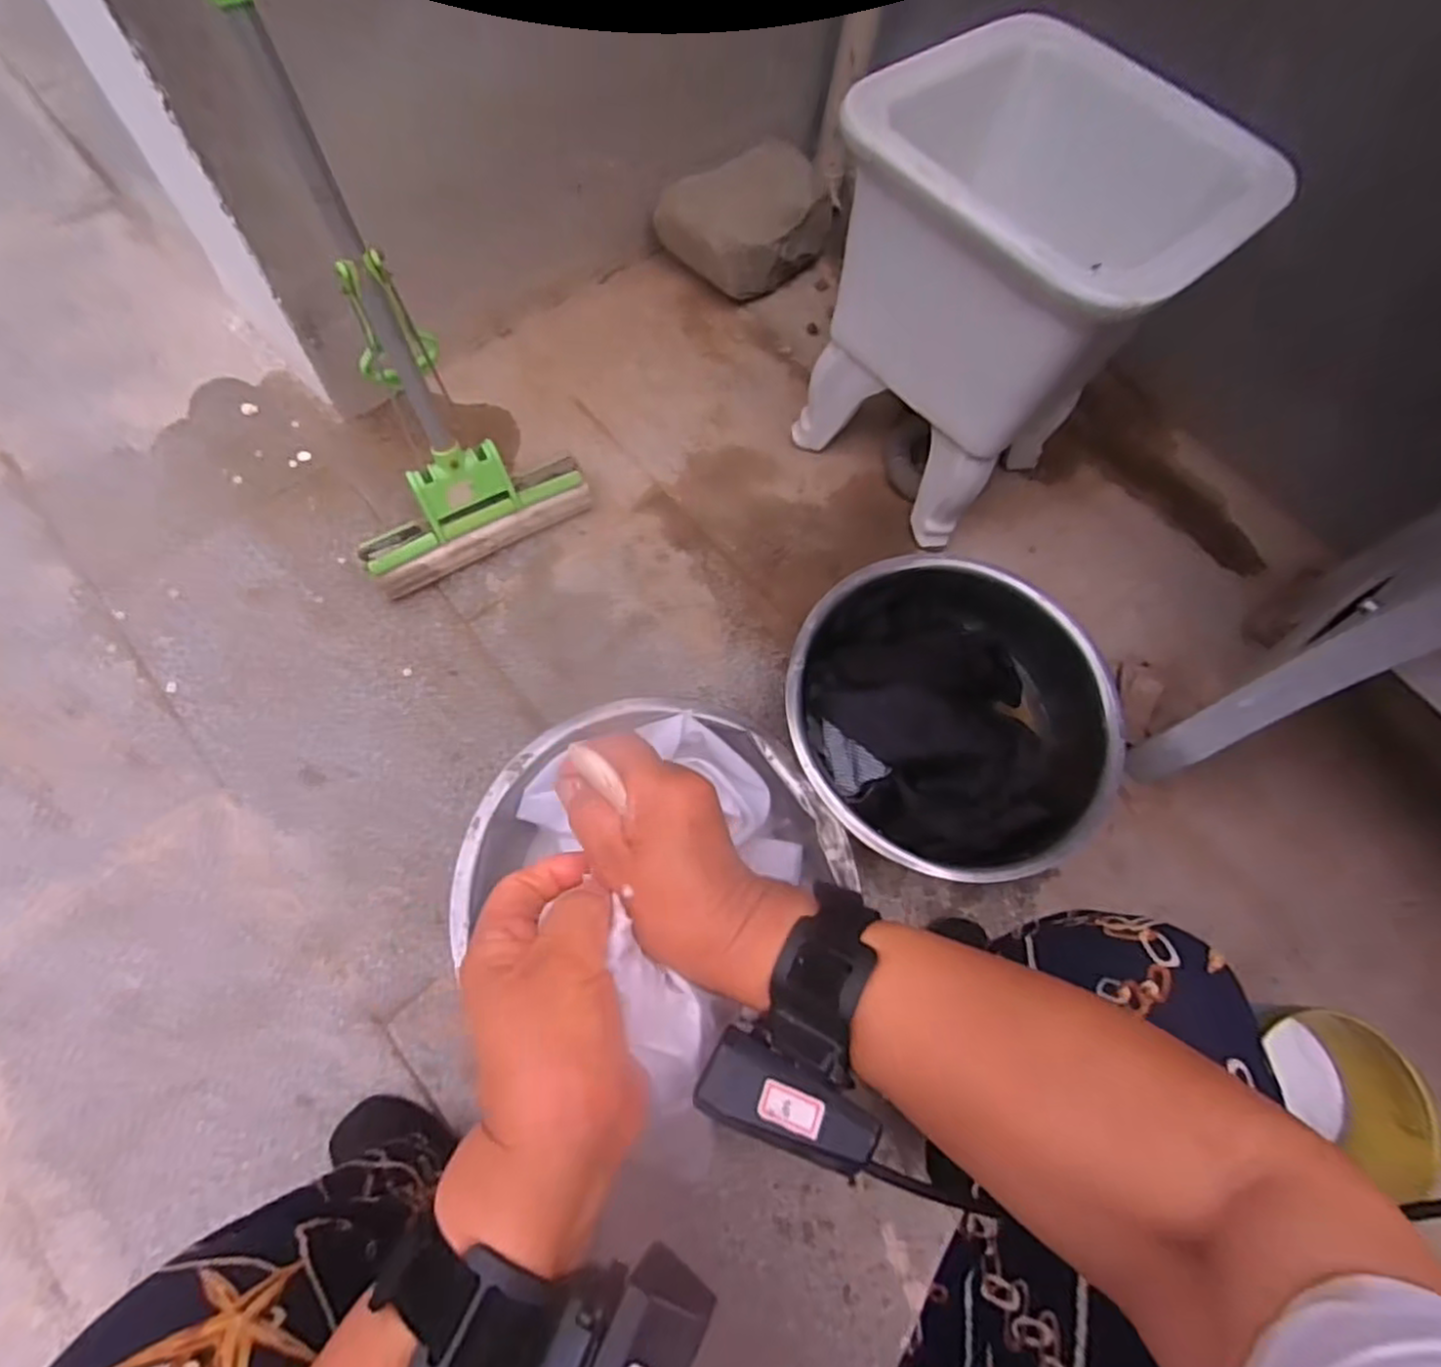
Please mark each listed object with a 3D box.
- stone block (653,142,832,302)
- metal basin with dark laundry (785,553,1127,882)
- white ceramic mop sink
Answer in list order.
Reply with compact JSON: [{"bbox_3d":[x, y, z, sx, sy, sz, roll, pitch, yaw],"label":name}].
[{"bbox_3d":[0.043,-0.671,1.041,0.182,0.101,0.231,41,70,12],"label":"stone block"},{"bbox_3d":[0.233,0.027,0.751,0.321,0.143,0.320,1,68,-3],"label":"metal basin with dark laundry"},{"bbox_3d":[0.271,-0.409,0.795,0.365,0.386,0.283,44,71,12],"label":"white ceramic mop sink"}]

